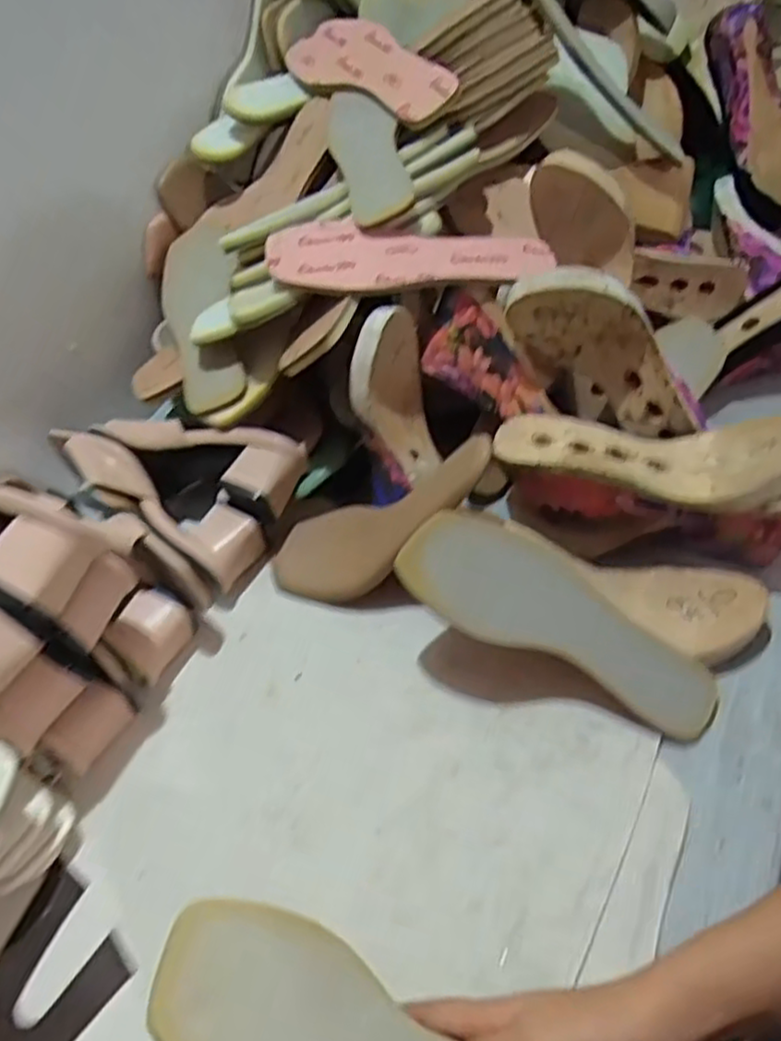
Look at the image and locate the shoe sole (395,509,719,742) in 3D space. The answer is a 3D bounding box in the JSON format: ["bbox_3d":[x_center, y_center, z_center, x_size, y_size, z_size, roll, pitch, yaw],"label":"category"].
[{"bbox_3d":[0.124,0.066,0.533,0.239,0.034,0.083,29,54,0],"label":"shoe sole"}]

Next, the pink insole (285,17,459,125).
[{"bbox_3d":[-0.019,-0.452,0.730,0.083,0.021,0.242,-43,54,2],"label":"pink insole"}]

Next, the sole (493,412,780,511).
[{"bbox_3d":[0.201,-0.061,0.570,0.234,0.047,0.086,8,52,15],"label":"sole"}]

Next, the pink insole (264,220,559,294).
[{"bbox_3d":[0.016,-0.222,0.622,0.240,0.026,0.076,1,50,9],"label":"pink insole"}]

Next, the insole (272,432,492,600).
[{"bbox_3d":[-0.009,-0.003,0.612,0.228,0.045,0.077,-33,46,20],"label":"insole"}]

